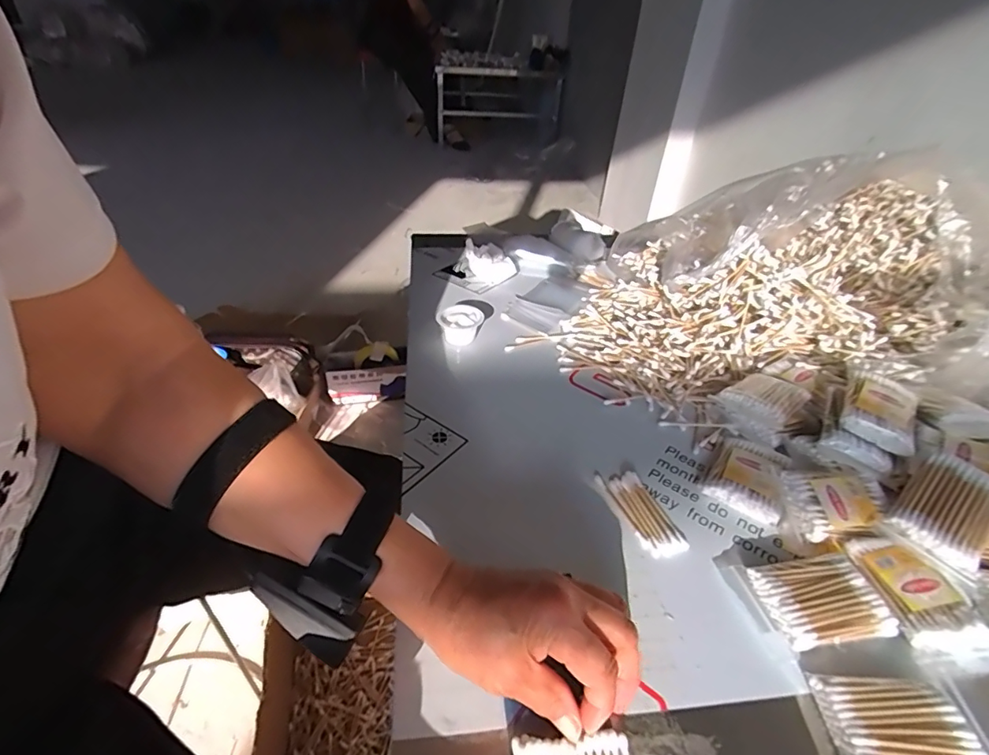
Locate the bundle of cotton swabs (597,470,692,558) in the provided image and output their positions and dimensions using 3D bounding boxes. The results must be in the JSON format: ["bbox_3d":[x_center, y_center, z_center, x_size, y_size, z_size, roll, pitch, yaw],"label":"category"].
[{"bbox_3d":[0.119,0.108,0.400,0.032,0.010,0.083,-11,40,-19],"label":"bundle of cotton swabs"}]

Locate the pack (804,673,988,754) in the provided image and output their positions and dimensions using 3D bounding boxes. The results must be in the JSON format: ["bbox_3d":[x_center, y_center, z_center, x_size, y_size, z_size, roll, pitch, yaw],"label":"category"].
[{"bbox_3d":[0.232,0.204,0.280,0.076,0.017,0.056,3,37,-1],"label":"pack"}]

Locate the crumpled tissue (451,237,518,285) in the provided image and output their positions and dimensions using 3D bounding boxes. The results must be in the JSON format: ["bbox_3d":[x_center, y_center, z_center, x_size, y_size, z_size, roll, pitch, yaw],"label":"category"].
[{"bbox_3d":[-0.013,-0.172,0.730,0.076,0.043,0.071,-7,38,-14],"label":"crumpled tissue"}]

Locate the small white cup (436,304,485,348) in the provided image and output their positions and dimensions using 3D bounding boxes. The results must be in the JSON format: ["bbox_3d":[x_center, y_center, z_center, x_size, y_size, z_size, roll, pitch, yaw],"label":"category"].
[{"bbox_3d":[-0.041,-0.065,0.601,0.051,0.033,0.052,-5,38,-12],"label":"small white cup"}]

